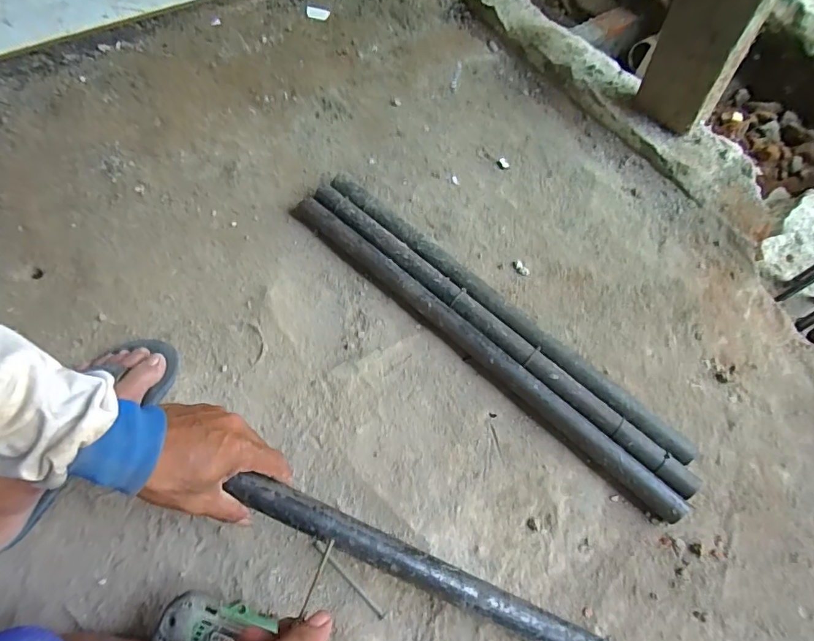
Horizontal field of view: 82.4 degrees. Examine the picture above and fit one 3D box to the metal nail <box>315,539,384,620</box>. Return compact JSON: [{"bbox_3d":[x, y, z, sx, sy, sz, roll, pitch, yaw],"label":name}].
[{"bbox_3d":[-0.059,0.261,0.469,0.098,0.005,0.008,40,66,17],"label":"metal nail"}]

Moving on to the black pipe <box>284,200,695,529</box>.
[{"bbox_3d":[0.072,0.023,0.579,0.584,0.035,0.028,40,66,17],"label":"black pipe"}]

